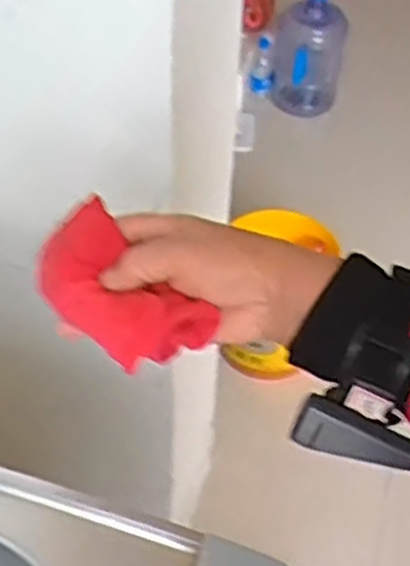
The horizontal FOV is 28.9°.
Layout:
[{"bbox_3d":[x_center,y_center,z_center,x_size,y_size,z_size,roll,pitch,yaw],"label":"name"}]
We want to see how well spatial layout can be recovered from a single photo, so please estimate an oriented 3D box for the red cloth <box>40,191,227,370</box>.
[{"bbox_3d":[-0.055,0.002,0.481,0.113,0.055,0.050,36,56,25],"label":"red cloth"}]

